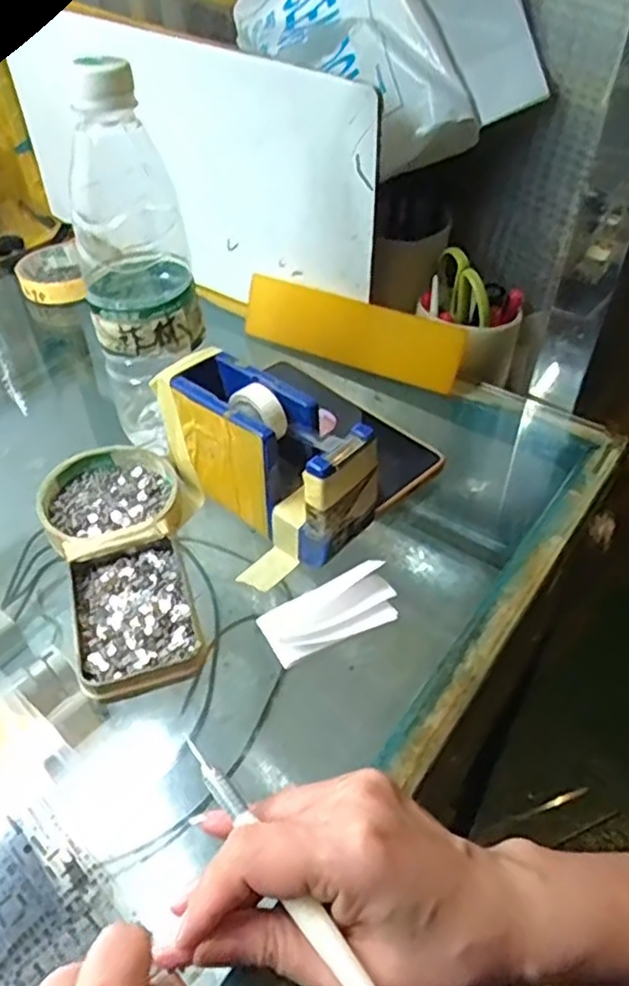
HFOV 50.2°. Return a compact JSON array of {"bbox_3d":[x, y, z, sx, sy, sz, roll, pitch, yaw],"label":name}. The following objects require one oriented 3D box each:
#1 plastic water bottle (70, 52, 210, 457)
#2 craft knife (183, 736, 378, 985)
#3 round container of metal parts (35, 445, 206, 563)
[{"bbox_3d":[-0.103,-0.130,0.398,0.061,0.213,0.068,-14,45,-14],"label":"plastic water bottle"},{"bbox_3d":[-0.002,0.144,0.232,0.007,0.005,0.147,-30,58,-28],"label":"craft knife"},{"bbox_3d":[-0.118,0.002,0.408,0.090,0.013,0.087,0,43,0],"label":"round container of metal parts"}]

